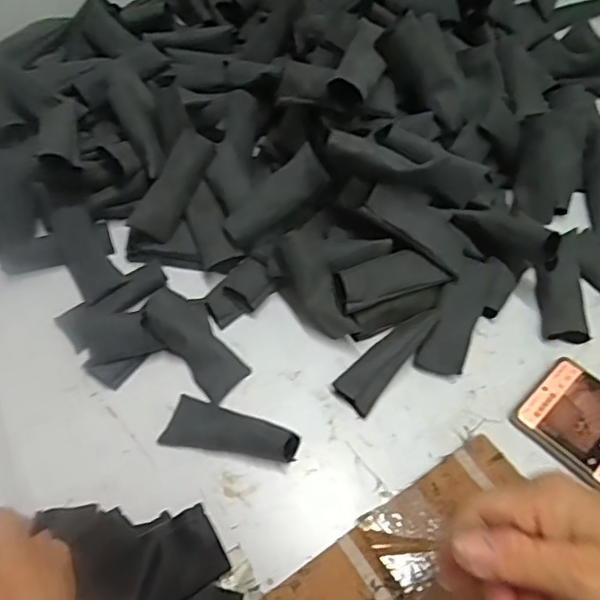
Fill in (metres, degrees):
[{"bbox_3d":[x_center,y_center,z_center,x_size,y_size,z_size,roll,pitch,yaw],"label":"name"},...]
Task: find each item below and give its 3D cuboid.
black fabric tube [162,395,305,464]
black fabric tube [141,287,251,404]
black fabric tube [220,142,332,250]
[{"bbox_3d":[-0.055,0.100,0.456,0.107,0.028,0.039,10,58,11],"label":"black fabric tube"},{"bbox_3d":[-0.089,0.035,0.496,0.047,0.027,0.102,-40,87,-19],"label":"black fabric tube"},{"bbox_3d":[-0.021,-0.088,0.529,0.106,0.035,0.032,-41,61,3],"label":"black fabric tube"}]

